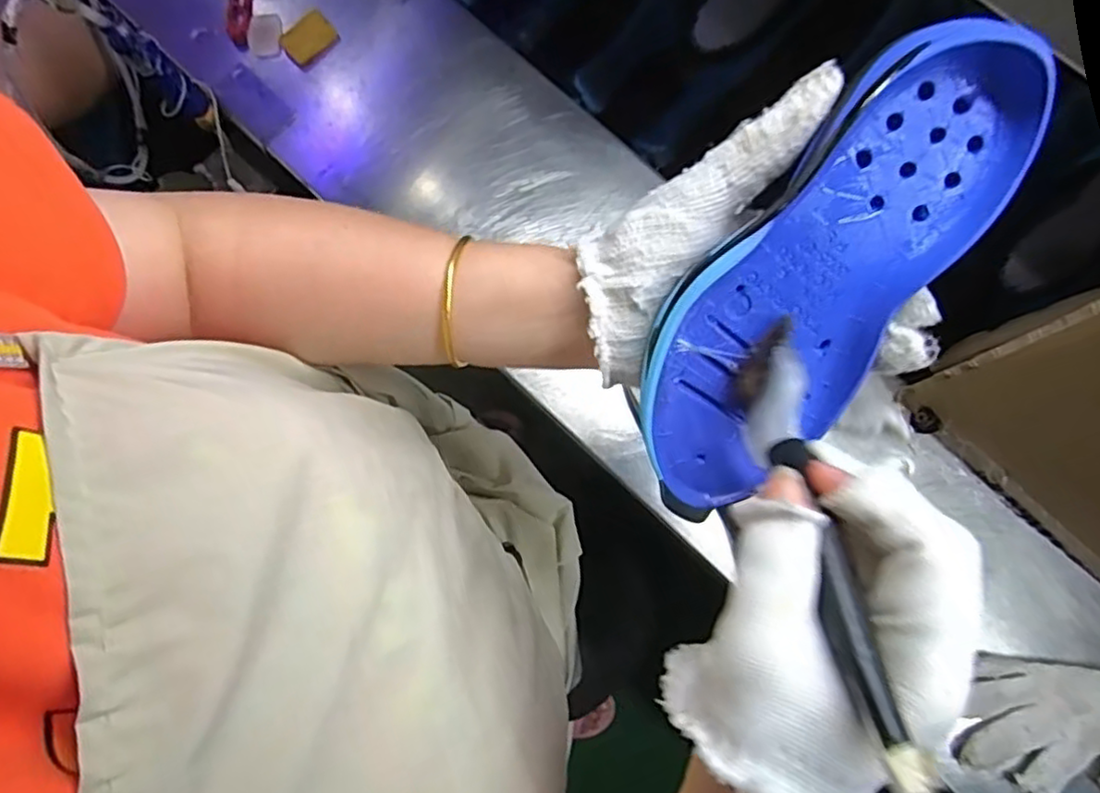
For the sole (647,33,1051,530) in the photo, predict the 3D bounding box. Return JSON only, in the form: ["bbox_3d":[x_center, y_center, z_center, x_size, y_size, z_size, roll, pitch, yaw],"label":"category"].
[{"bbox_3d":[0.102,-0.041,0.262,0.074,0.027,0.198,37,107,7],"label":"sole"}]

